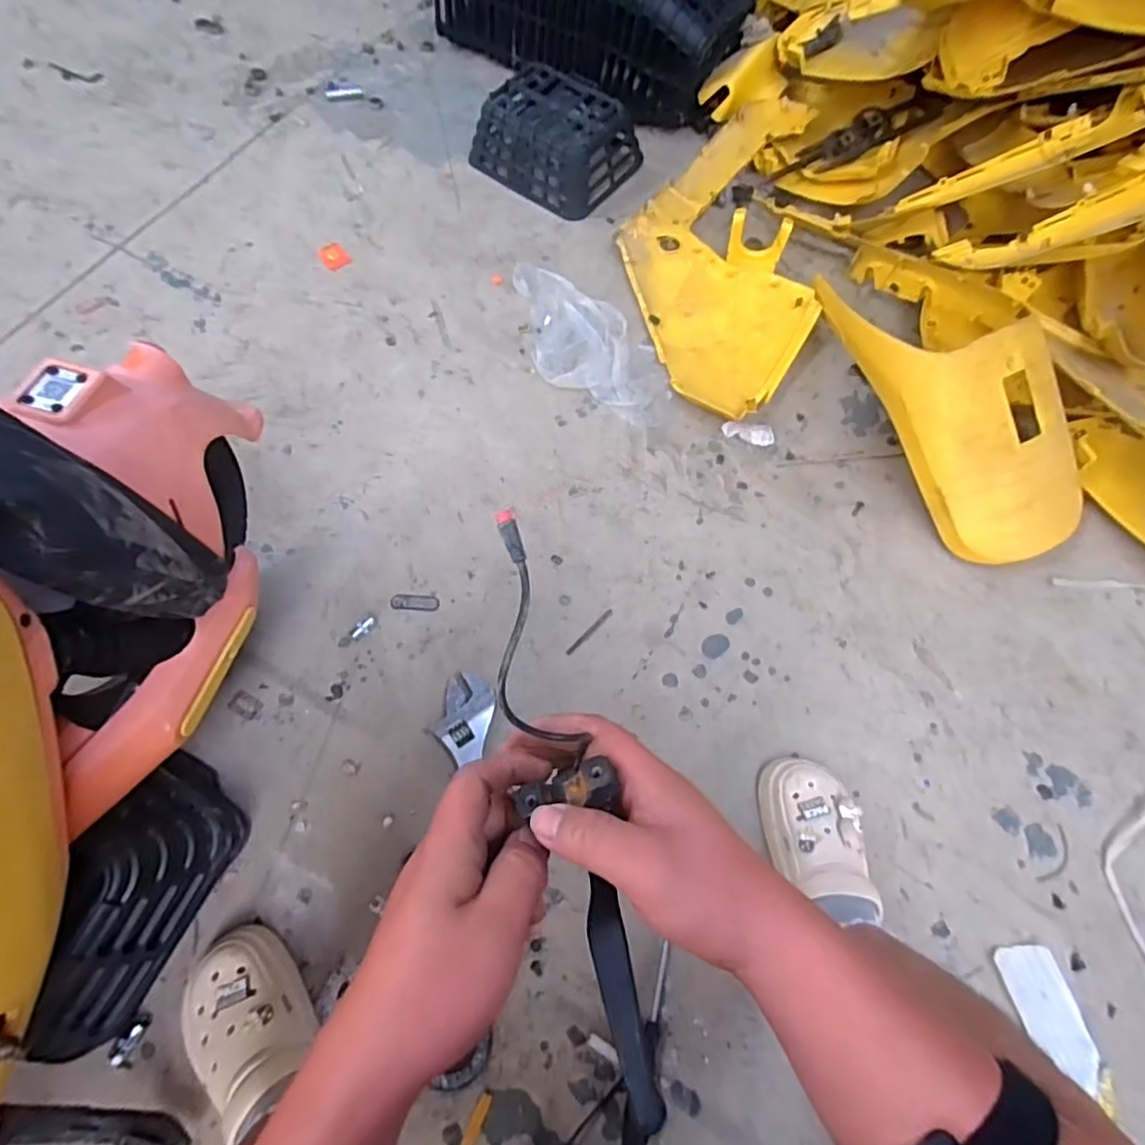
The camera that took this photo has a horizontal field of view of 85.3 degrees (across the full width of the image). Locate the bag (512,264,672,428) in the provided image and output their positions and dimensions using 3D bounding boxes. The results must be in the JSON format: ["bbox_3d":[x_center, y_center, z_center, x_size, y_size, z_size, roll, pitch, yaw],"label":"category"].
[{"bbox_3d":[0.016,-0.430,1.150,0.192,0.016,0.428,-31,70,-14],"label":"bag"}]

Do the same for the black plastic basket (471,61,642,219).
[{"bbox_3d":[-0.040,-0.919,1.317,0.310,0.115,0.225,35,70,14],"label":"black plastic basket"}]

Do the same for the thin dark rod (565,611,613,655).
[{"bbox_3d":[0.026,0.088,0.912,0.092,0.004,0.009,-43,78,-13],"label":"thin dark rod"}]

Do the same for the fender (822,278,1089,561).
[{"bbox_3d":[0.595,-0.289,0.999,0.245,0.196,0.568,-29,71,-16],"label":"fender"}]

